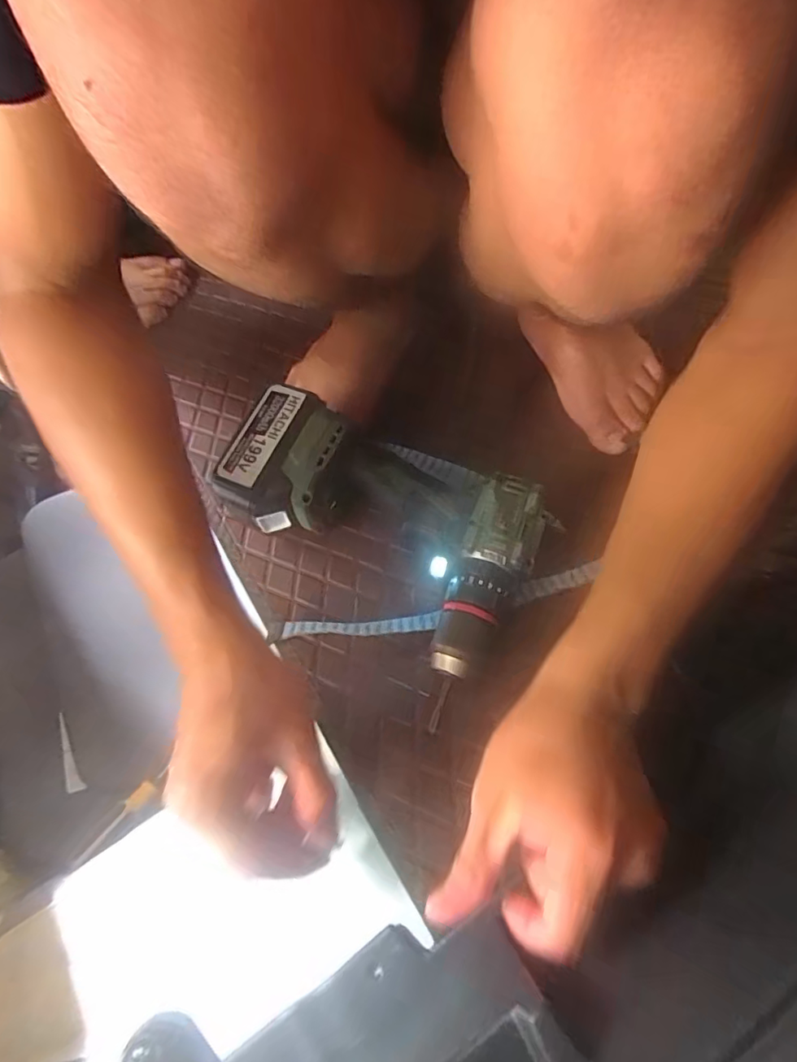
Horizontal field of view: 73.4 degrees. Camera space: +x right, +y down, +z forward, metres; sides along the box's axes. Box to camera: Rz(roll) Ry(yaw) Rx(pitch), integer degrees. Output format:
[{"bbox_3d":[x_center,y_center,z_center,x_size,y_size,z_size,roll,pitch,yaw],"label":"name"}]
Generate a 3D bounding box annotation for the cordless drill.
[{"bbox_3d":[-0.021,-0.005,0.419,0.242,0.082,0.168,22,64,16],"label":"cordless drill"}]

